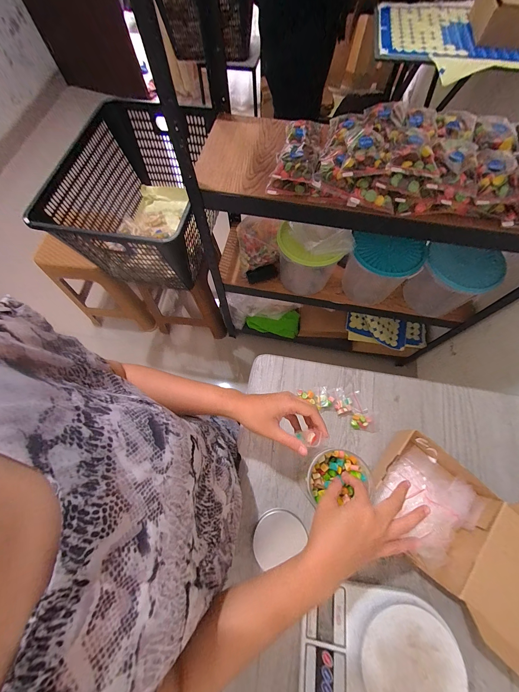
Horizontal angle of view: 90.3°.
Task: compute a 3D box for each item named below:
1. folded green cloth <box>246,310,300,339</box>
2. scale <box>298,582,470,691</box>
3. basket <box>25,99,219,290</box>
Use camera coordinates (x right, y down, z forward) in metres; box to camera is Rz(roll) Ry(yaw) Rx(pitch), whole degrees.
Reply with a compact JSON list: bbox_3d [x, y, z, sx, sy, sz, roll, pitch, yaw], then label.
[{"bbox_3d":[0.057,-0.102,1.192,0.245,0.095,0.079,3,68,18],"label":"folded green cloth"},{"bbox_3d":[0.165,0.436,0.363,0.208,0.038,0.148,4,69,2],"label":"scale"},{"bbox_3d":[-0.365,-0.496,0.885,0.441,0.314,0.604,9,69,4],"label":"basket"}]

